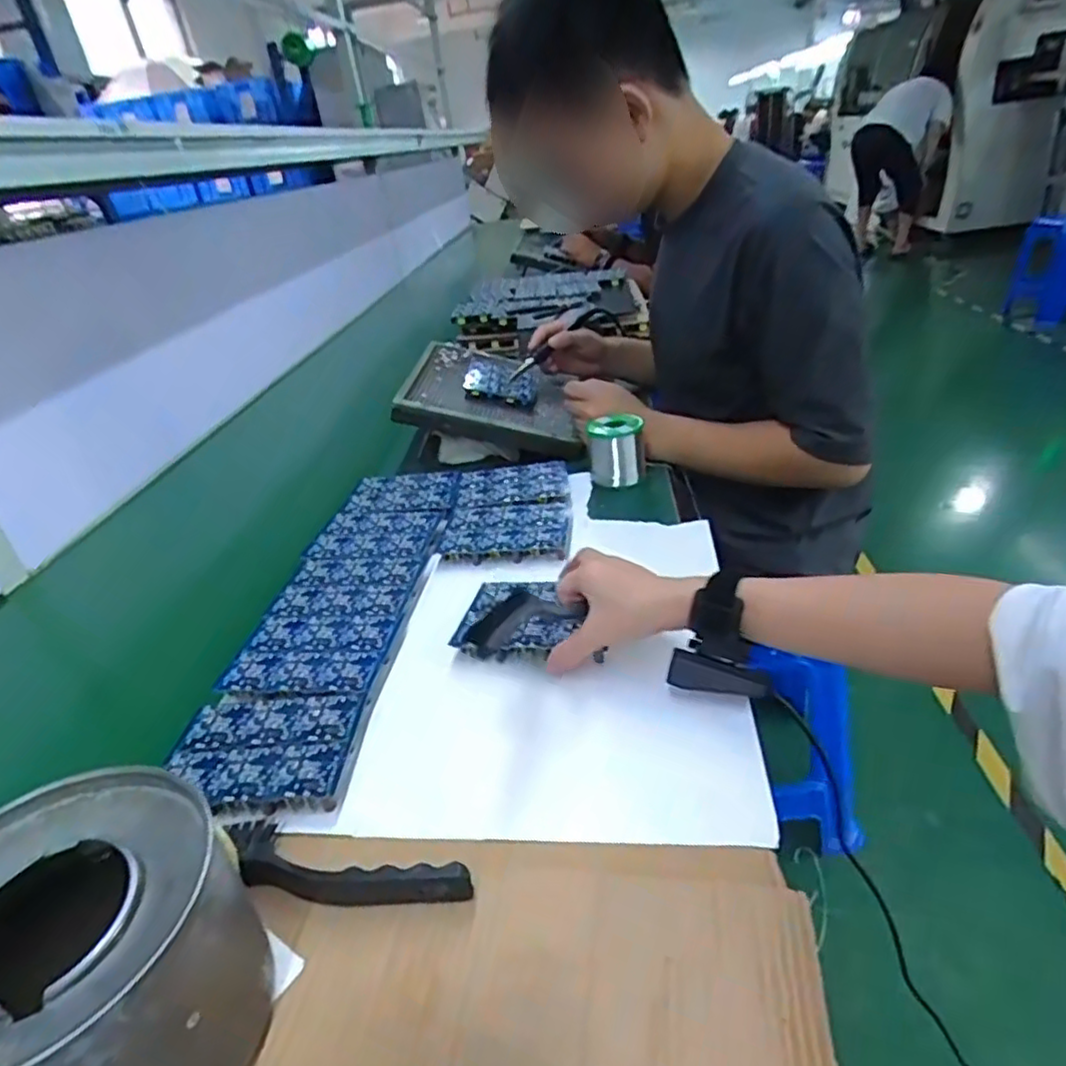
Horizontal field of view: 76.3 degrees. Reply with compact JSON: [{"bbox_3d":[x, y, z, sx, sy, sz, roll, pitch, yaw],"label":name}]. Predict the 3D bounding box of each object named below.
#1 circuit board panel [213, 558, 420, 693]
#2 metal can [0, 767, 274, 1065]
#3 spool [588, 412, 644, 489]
[{"bbox_3d":[-0.185,0.075,0.616,0.129,0.004,0.190,-2,32,9],"label":"circuit board panel"},{"bbox_3d":[-0.203,0.202,0.313,0.138,0.108,0.136,-5,31,3],"label":"metal can"},{"bbox_3d":[0.096,-0.100,0.809,0.056,0.069,0.056,-5,31,3],"label":"spool"}]

